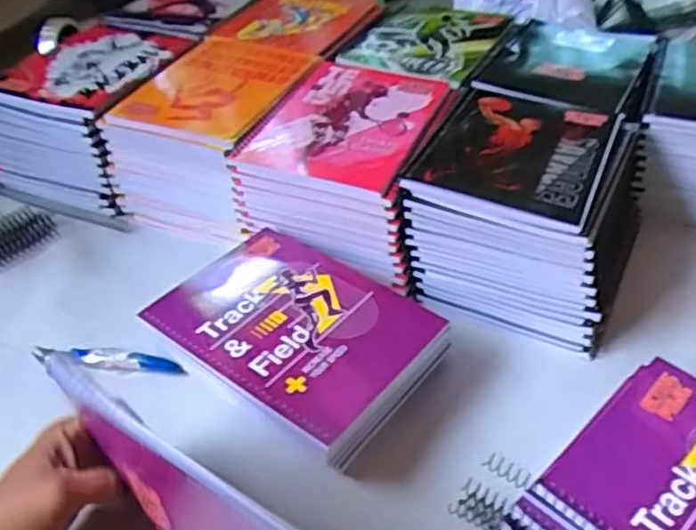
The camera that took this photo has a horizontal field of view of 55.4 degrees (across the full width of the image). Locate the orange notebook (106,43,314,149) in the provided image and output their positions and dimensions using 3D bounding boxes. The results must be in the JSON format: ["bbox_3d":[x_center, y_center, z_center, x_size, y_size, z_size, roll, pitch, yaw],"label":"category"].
[{"bbox_3d":[-0.129,-0.187,0.685,0.145,0.018,0.199,13,45,18],"label":"orange notebook"}]

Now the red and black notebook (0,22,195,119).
[{"bbox_3d":[-0.285,-0.222,0.735,0.179,0.017,0.191,13,45,18],"label":"red and black notebook"}]

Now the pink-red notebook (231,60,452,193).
[{"bbox_3d":[-0.002,-0.137,0.621,0.152,0.011,0.185,14,45,18],"label":"pink-red notebook"}]

